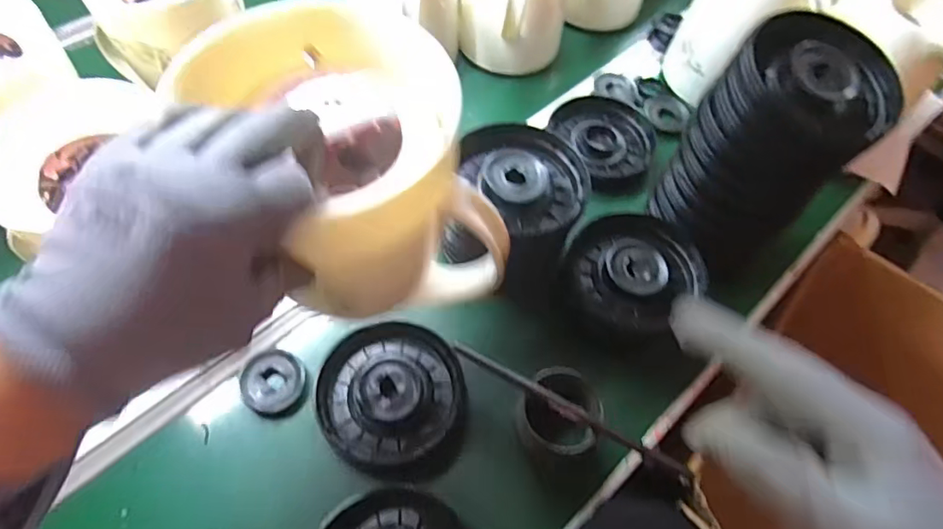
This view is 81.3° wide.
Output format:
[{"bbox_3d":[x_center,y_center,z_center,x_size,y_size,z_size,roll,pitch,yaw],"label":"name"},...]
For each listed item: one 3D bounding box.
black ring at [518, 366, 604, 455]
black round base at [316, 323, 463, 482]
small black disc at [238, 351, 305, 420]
[{"bbox_3d":[0.083,0.142,0.514,0.074,0.048,0.077,1,60,-2],"label":"black ring"},{"bbox_3d":[-0.076,0.128,0.537,0.135,0.033,0.145,1,60,-2],"label":"black round base"},{"bbox_3d":[-0.193,0.115,0.537,0.059,0.009,0.063,1,60,-2],"label":"small black disc"}]

